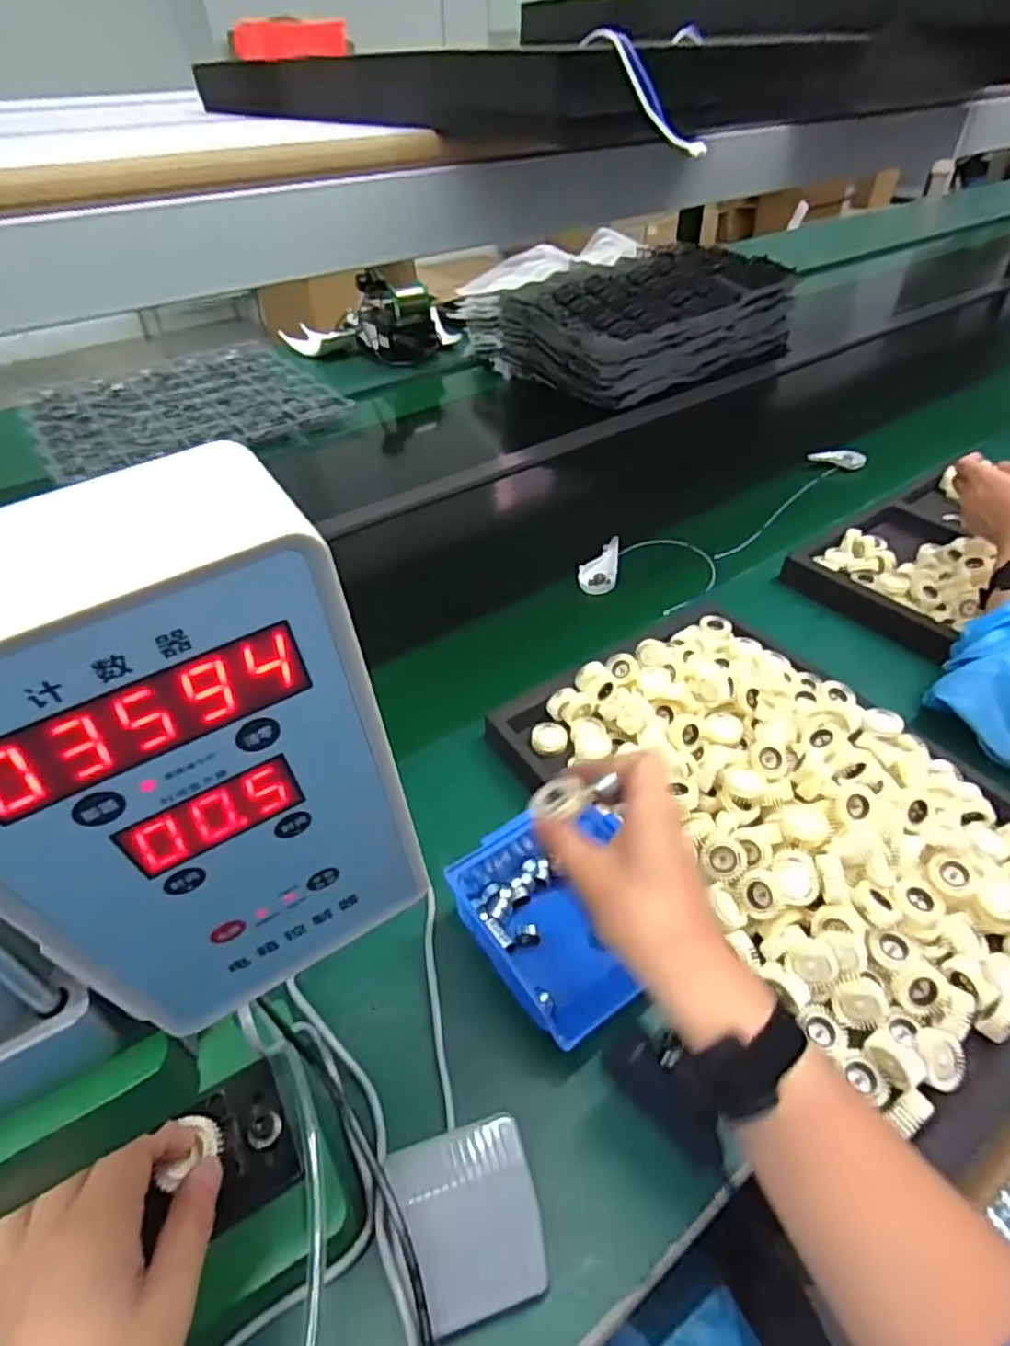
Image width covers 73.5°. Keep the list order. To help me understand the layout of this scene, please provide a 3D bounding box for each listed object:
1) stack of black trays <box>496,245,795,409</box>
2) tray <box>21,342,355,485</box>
[{"bbox_3d":[0.305,-0.698,1.341,0.583,0.170,0.271,-27,49,-24],"label":"stack of black trays"},{"bbox_3d":[-0.631,-0.525,1.298,0.489,0.032,0.522,-26,49,-23],"label":"tray"}]

